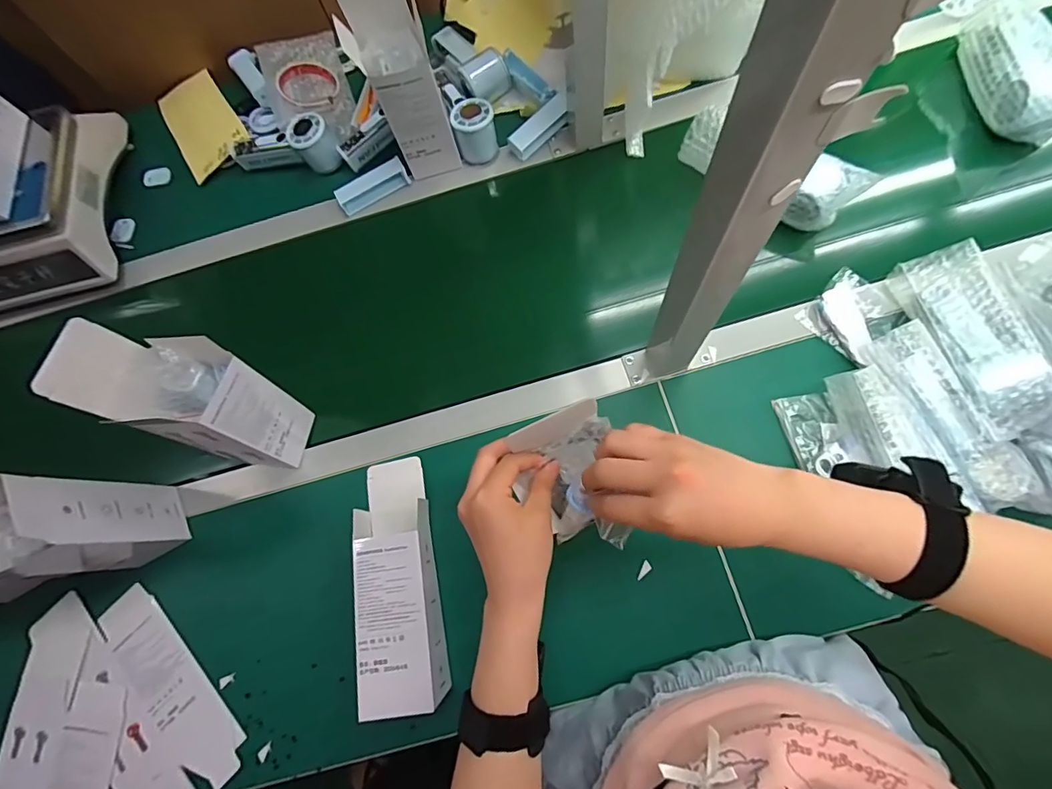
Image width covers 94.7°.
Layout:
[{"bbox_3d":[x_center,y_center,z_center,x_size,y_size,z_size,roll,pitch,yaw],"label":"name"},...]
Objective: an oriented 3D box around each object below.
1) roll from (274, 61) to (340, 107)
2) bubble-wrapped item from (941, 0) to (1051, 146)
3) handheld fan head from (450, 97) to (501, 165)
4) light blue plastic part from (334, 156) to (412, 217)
[{"bbox_3d":[-0.319,-0.456,0.709,0.082,0.020,0.093,-27,75,-6],"label":"roll"},{"bbox_3d":[0.591,-0.426,0.596,0.049,0.076,0.250,-10,74,4],"label":"bubble-wrapped item"},{"bbox_3d":[-0.068,-0.357,0.656,0.059,0.059,0.052,-12,74,-2],"label":"handheld fan head"},{"bbox_3d":[-0.211,-0.286,0.667,0.099,0.032,0.028,-29,74,-2],"label":"light blue plastic part"}]

